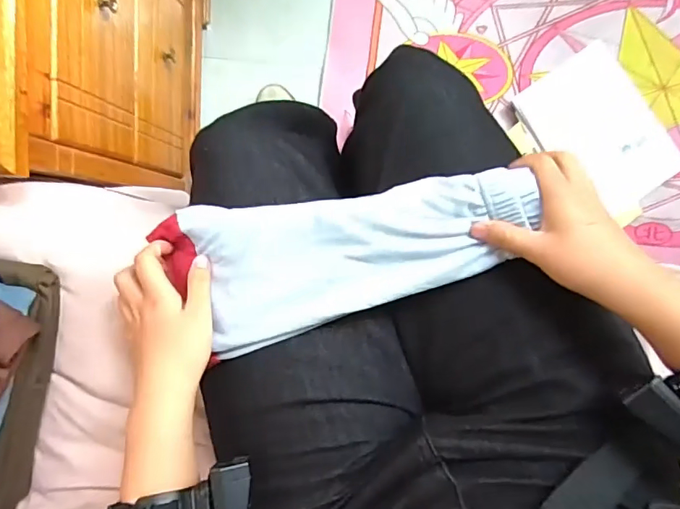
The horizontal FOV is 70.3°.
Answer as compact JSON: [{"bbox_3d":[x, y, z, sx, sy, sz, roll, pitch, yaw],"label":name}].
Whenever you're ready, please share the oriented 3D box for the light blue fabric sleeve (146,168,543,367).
[{"bbox_3d":[0.002,0.001,0.416,0.333,0.050,0.129,-12,81,6],"label":"light blue fabric sleeve"}]

